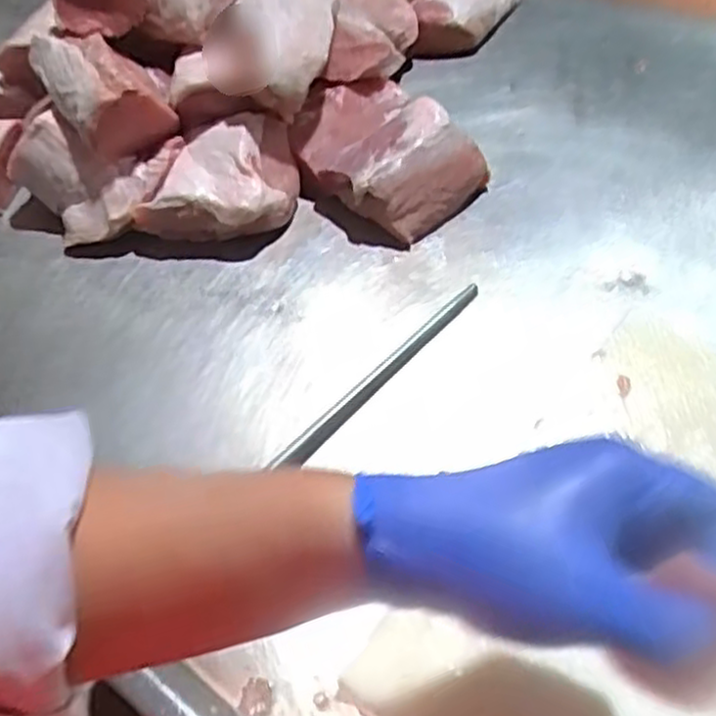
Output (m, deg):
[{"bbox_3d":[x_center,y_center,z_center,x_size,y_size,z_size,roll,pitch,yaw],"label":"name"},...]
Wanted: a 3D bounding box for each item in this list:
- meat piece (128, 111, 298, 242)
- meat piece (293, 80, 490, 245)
[{"bbox_3d":[-0.151,-0.181,0.814,0.179,0.081,0.114,-18,55,-7],"label":"meat piece"},{"bbox_3d":[0.029,-0.222,0.833,0.157,0.074,0.198,-39,61,-21],"label":"meat piece"}]

